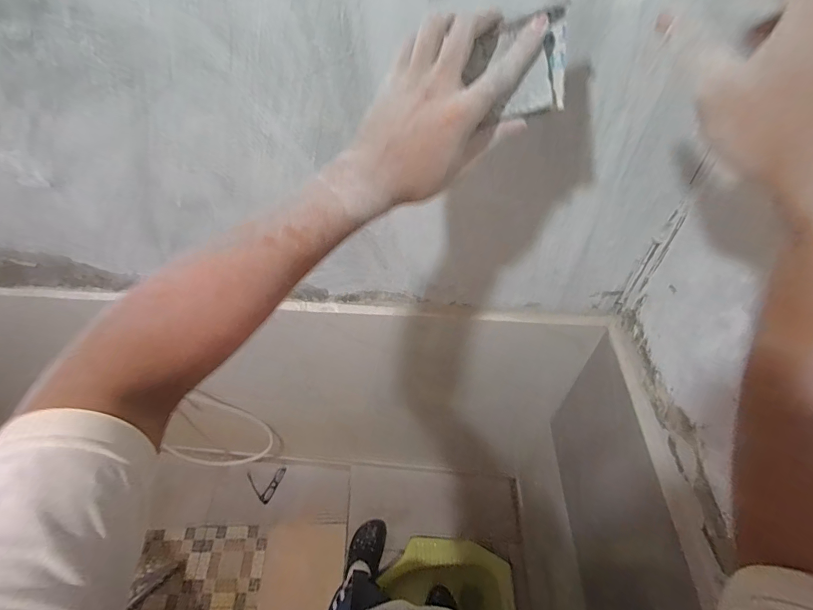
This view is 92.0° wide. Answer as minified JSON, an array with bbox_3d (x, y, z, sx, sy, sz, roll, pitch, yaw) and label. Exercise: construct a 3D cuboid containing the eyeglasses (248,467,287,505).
[{"bbox_3d":[-0.566,0.698,1.571,0.120,0.042,0.143,22,59,20],"label":"eyeglasses"}]

